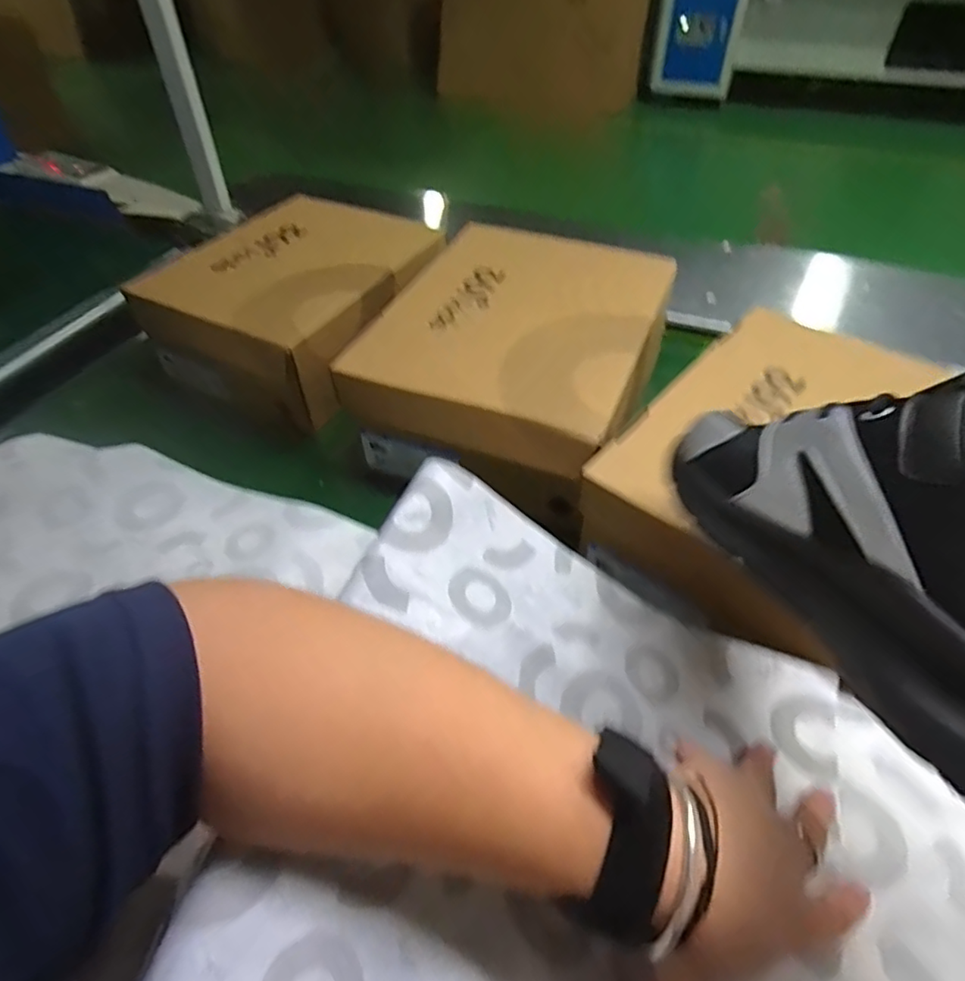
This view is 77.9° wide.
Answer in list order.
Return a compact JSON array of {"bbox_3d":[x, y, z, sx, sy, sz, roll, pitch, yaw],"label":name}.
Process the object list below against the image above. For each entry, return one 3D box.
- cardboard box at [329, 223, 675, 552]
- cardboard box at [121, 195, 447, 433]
[{"bbox_3d":[0.036,-0.130,0.596,0.248,0.115,0.312,14,49,16],"label":"cardboard box"},{"bbox_3d":[-0.204,-0.216,0.687,0.245,0.111,0.271,21,51,21],"label":"cardboard box"}]

